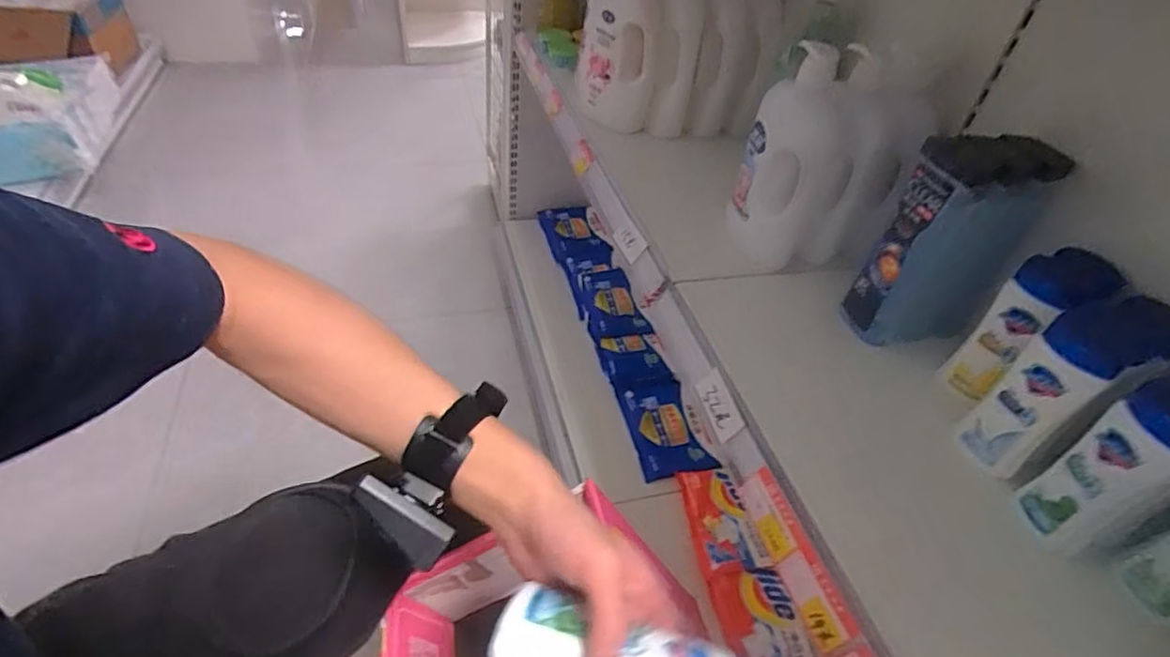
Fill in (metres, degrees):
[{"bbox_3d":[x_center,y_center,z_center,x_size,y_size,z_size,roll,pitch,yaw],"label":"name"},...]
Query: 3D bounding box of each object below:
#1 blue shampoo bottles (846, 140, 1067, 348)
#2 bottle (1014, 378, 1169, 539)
[{"bbox_3d":[0.357,-0.081,0.582,0.126,0.205,0.070,-9,45,-18],"label":"blue shampoo bottles"},{"bbox_3d":[0.394,0.102,0.437,0.062,0.139,0.056,-17,48,-25],"label":"bottle"}]

